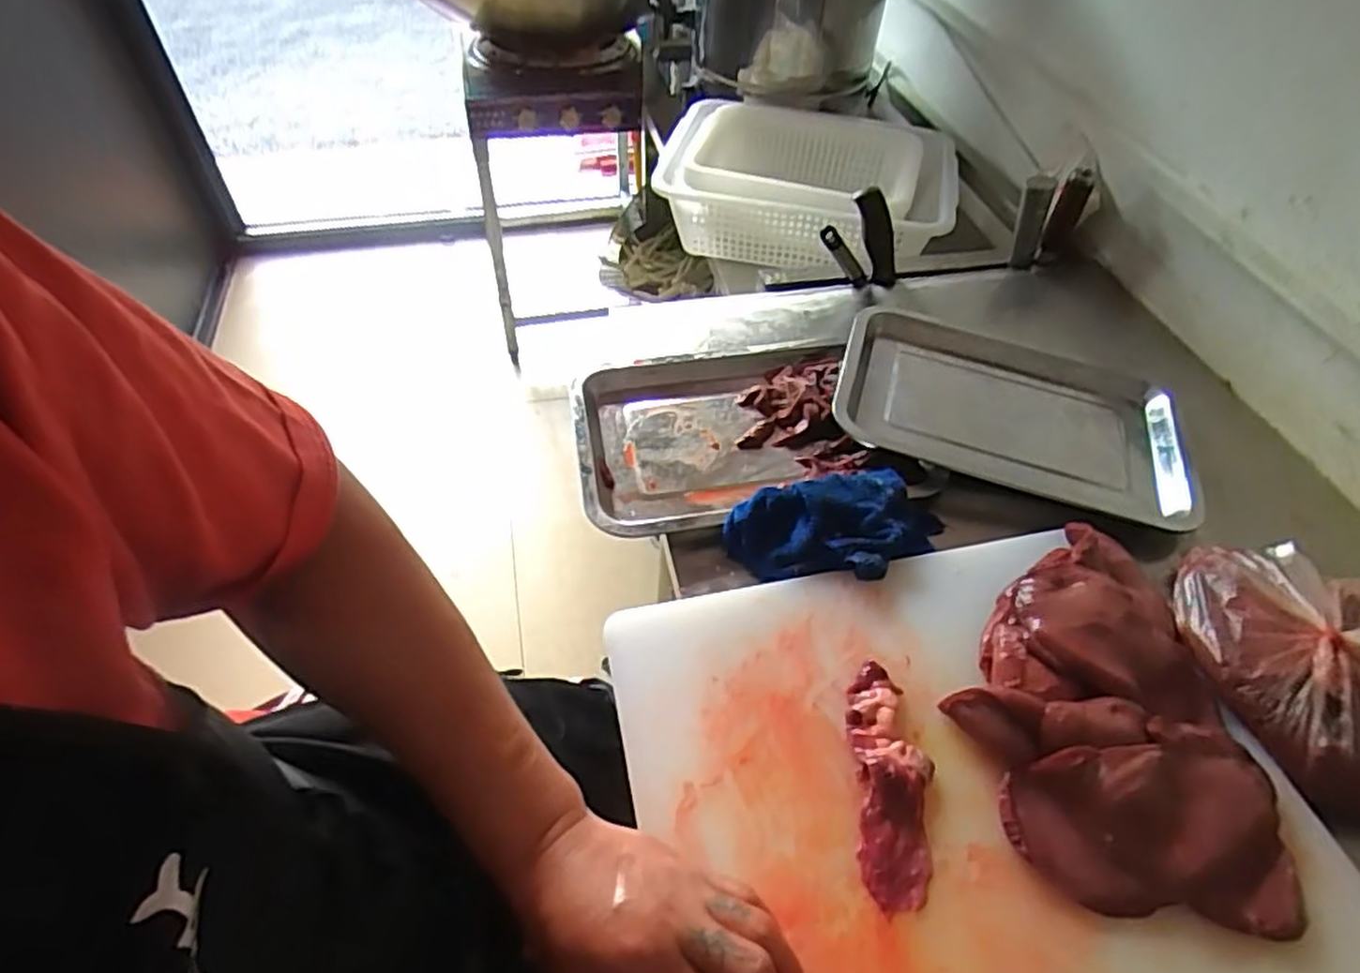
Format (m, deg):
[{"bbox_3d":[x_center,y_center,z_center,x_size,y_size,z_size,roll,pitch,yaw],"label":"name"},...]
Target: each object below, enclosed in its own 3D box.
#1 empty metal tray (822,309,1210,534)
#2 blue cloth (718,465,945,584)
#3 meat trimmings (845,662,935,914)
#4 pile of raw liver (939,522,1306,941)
[{"bbox_3d":[0.304,-0.074,0.676,0.311,0.036,0.214,12,47,10],"label":"empty metal tray"},{"bbox_3d":[0.124,0.031,0.563,0.168,0.035,0.081,-9,51,-9],"label":"blue cloth"},{"bbox_3d":[0.129,0.177,0.449,0.045,0.014,0.140,3,46,2],"label":"meat trimmings"},{"bbox_3d":[0.264,0.138,0.472,0.177,0.040,0.256,-1,46,-3],"label":"pile of raw liver"}]

